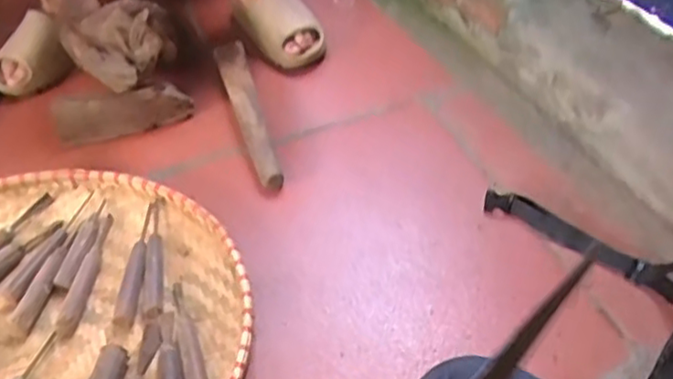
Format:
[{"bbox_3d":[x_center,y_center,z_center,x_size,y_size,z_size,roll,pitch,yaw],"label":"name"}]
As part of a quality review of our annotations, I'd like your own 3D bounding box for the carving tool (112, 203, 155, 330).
[{"bbox_3d":[-0.242,0.091,0.829,0.025,0.016,0.178,-2,45,0],"label":"carving tool"}]

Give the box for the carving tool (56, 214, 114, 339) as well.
[{"bbox_3d":[-0.295,0.097,0.823,0.025,0.018,0.173,3,45,6],"label":"carving tool"}]

